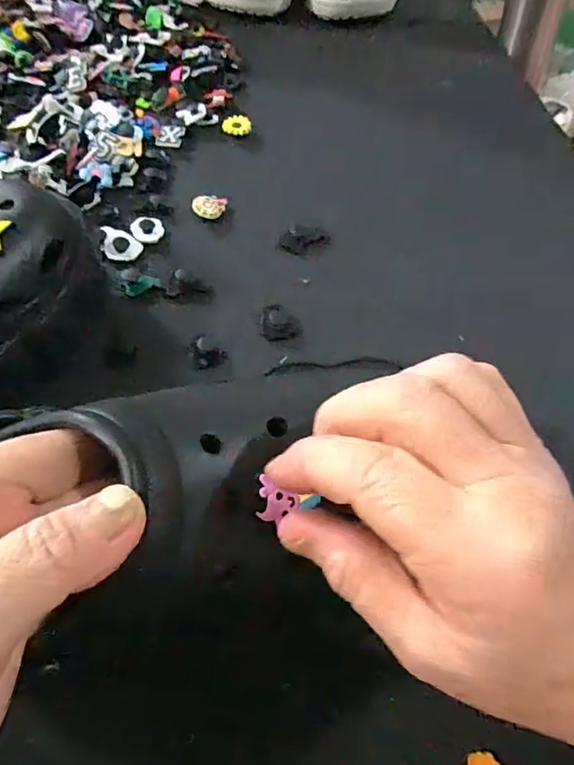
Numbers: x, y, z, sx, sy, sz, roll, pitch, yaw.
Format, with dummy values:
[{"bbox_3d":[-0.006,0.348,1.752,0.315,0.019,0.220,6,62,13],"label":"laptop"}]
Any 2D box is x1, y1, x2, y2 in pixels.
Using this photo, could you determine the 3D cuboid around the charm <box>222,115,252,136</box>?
[{"bbox_3d":[-0.044,-0.225,0.461,0.025,0.010,0.017,-1,58,-5],"label":"charm"}]

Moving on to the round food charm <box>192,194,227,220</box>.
[{"bbox_3d":[-0.059,-0.134,0.401,0.021,0.009,0.023,16,58,6],"label":"round food charm"}]

